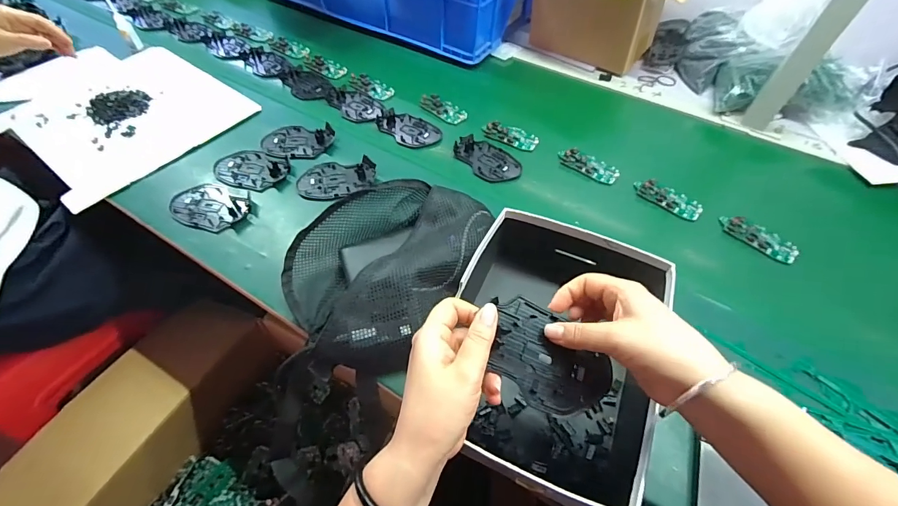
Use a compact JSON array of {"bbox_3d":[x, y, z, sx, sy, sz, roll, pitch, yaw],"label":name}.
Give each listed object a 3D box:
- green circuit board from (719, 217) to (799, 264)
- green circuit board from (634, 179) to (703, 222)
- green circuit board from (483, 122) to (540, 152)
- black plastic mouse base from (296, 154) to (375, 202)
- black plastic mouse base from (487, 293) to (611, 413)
[{"bbox_3d":[0.432,-0.022,0.541,0.097,0.010,0.047,38,61,23],"label":"green circuit board"},{"bbox_3d":[0.328,-0.084,0.581,0.098,0.012,0.044,32,59,19],"label":"green circuit board"},{"bbox_3d":[0.105,-0.201,0.663,0.096,0.009,0.044,22,56,13],"label":"green circuit board"},{"bbox_3d":[-0.170,-0.113,0.587,0.114,0.015,0.074,-6,55,-6],"label":"black plastic mouse base"},{"bbox_3d":[0.078,0.086,0.314,0.100,0.012,0.065,39,72,5],"label":"black plastic mouse base"}]

